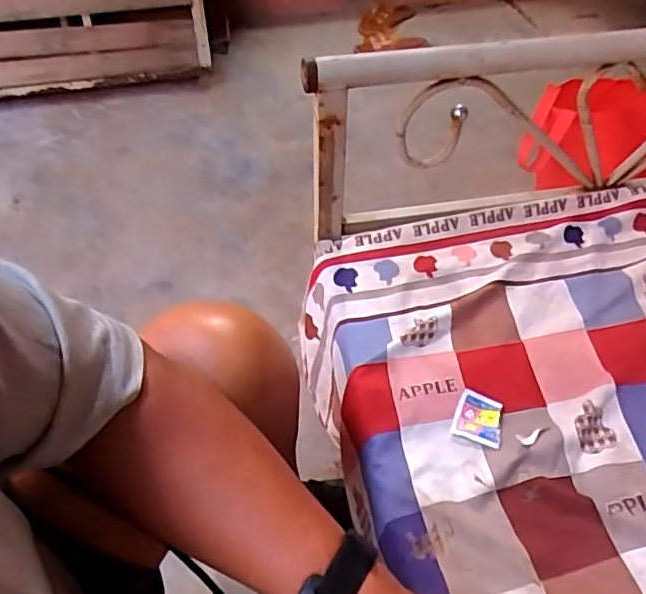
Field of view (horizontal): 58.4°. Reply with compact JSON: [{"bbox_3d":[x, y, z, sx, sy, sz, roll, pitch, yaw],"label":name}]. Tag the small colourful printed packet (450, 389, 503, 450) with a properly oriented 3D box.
[{"bbox_3d":[0.148,0.115,0.549,0.043,0.005,0.049,15,51,15],"label":"small colourful printed packet"}]

